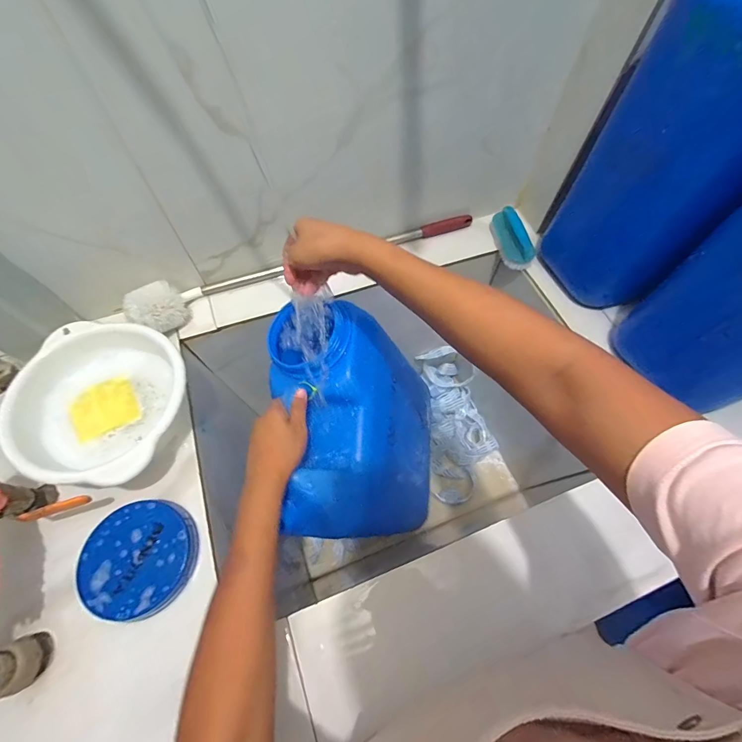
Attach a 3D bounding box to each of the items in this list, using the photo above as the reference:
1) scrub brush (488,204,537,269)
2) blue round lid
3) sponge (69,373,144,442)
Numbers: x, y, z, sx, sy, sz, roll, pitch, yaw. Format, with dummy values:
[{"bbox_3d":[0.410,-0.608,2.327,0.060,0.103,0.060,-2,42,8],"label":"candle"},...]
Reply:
[{"bbox_3d":[0.255,-0.238,0.651,0.057,0.040,0.123,-11,63,-7],"label":"scrub brush"},{"bbox_3d":[-0.266,0.213,0.419,0.118,0.021,0.116,1,62,-1],"label":"blue round lid"},{"bbox_3d":[-0.351,0.051,0.482,0.078,0.022,0.072,-29,67,-16],"label":"sponge"}]

